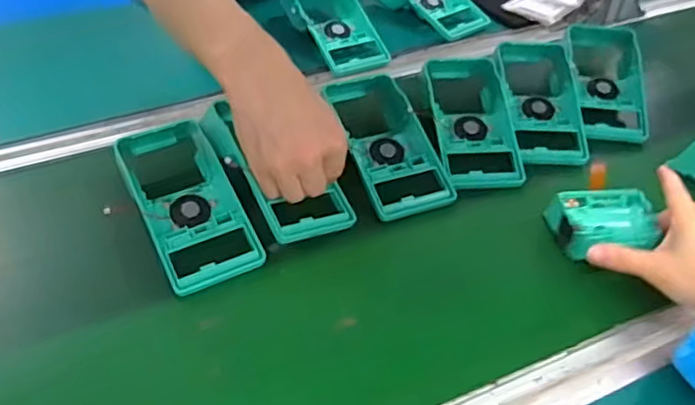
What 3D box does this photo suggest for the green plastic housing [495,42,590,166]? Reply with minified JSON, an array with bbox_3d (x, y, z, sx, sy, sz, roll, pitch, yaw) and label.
[{"bbox_3d":[0.211,-0.122,0.671,0.090,0.037,0.197,-1,42,-1],"label":"green plastic housing"}]

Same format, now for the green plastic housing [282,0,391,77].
[{"bbox_3d":[-0.020,-0.233,0.795,0.095,0.059,0.191,-18,45,-19],"label":"green plastic housing"}]

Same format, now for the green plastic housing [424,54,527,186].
[{"bbox_3d":[0.132,-0.098,0.642,0.084,0.033,0.204,-2,42,-2],"label":"green plastic housing"}]

